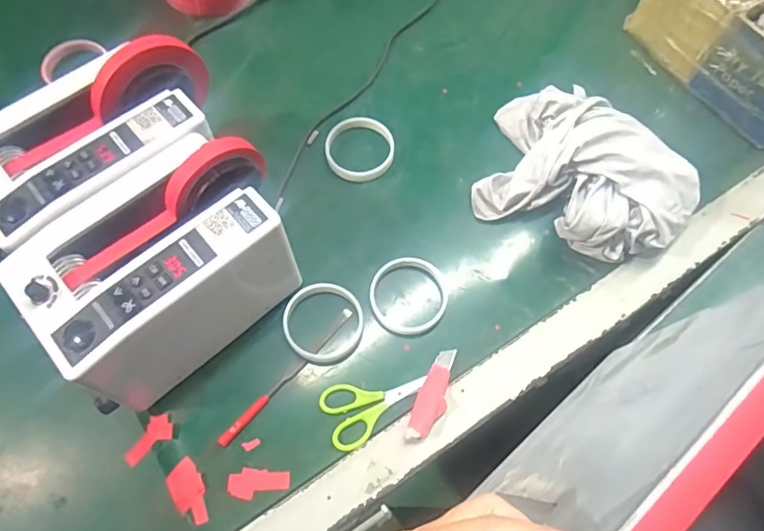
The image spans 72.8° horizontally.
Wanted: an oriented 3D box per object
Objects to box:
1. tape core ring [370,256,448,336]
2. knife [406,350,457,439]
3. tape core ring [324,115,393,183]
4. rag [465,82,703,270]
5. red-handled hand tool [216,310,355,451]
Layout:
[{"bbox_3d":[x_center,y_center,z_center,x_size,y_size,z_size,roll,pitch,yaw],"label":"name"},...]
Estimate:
[{"bbox_3d":[0.030,0.031,0.564,0.082,0.011,0.089,0,67,-1],"label":"tape core ring"},{"bbox_3d":[0.053,0.129,0.522,0.029,0.018,0.098,22,68,8],"label":"knife"},{"bbox_3d":[-0.027,-0.145,0.637,0.083,0.011,0.086,0,67,-1],"label":"tape core ring"},{"bbox_3d":[0.233,-0.112,0.594,0.235,0.076,0.185,26,69,10],"label":"rag"},{"bbox_3d":[-0.097,0.113,0.539,0.013,0.007,0.184,40,72,15],"label":"red-handled hand tool"}]

